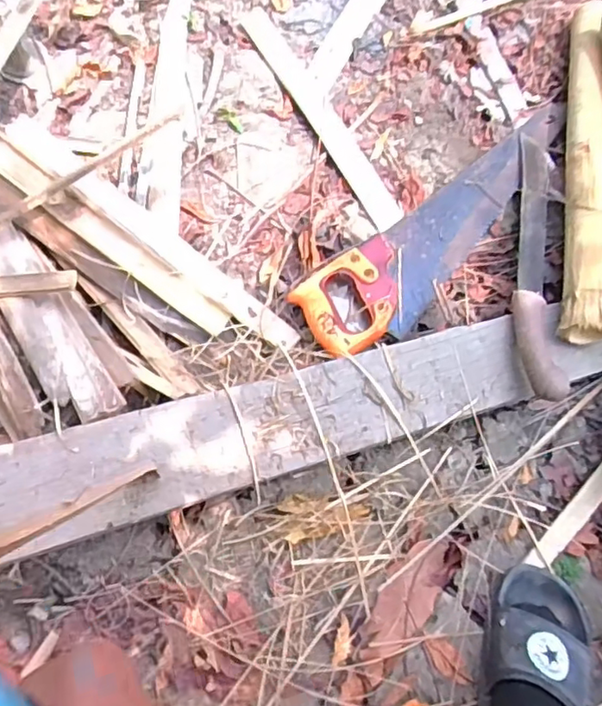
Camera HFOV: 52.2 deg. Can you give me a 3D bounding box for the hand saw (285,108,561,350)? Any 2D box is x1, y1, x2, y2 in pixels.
[{"bbox_3d":[0.206,-0.177,0.801,0.520,0.032,0.130,-40,72,-19],"label":"hand saw"}]

